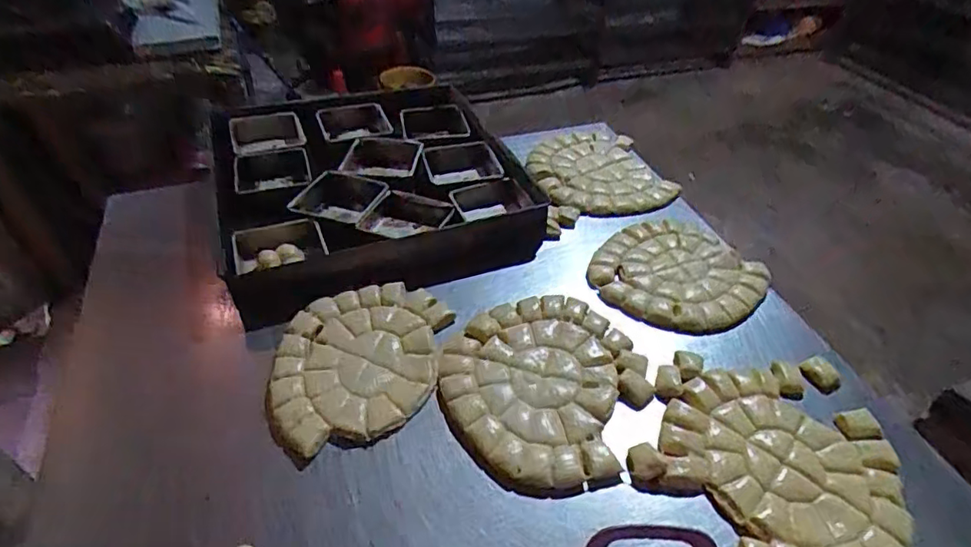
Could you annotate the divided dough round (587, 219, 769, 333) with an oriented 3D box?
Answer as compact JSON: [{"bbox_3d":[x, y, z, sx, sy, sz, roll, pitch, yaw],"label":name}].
[{"bbox_3d":[0.267,0.005,0.799,0.210,0.032,0.201,1,43,-1],"label":"divided dough round"}]

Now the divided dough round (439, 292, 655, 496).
[{"bbox_3d":[0.069,0.118,0.657,0.221,0.022,0.255,21,46,20],"label":"divided dough round"}]

